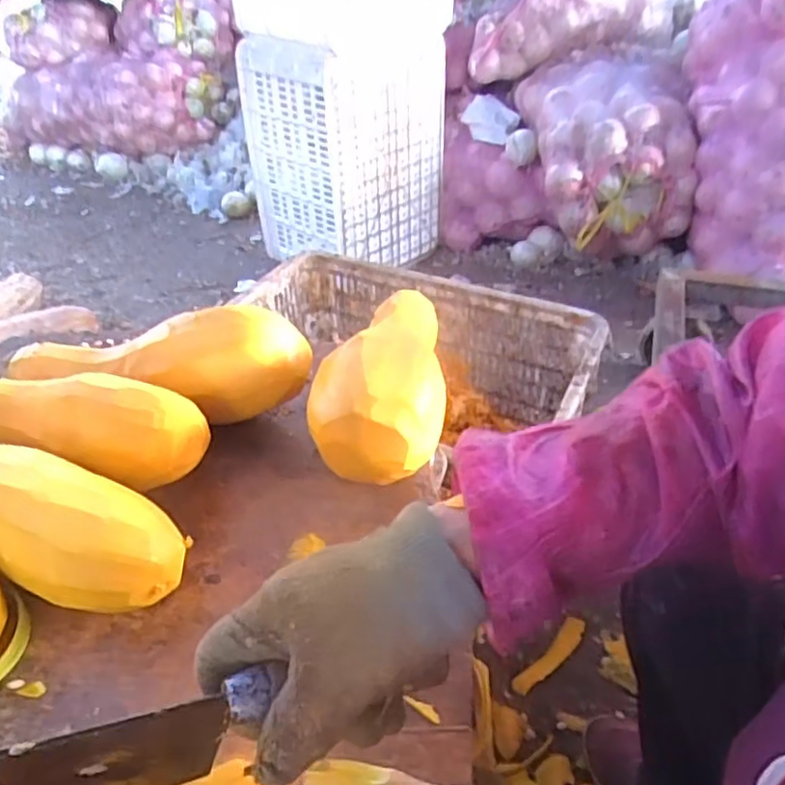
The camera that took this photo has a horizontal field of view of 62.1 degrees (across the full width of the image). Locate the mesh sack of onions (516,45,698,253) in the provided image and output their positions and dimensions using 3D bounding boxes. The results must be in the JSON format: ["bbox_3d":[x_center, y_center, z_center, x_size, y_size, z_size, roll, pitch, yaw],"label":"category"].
[{"bbox_3d":[0.491,-0.579,1.572,0.357,0.325,0.471,1,38,5],"label":"mesh sack of onions"}]

